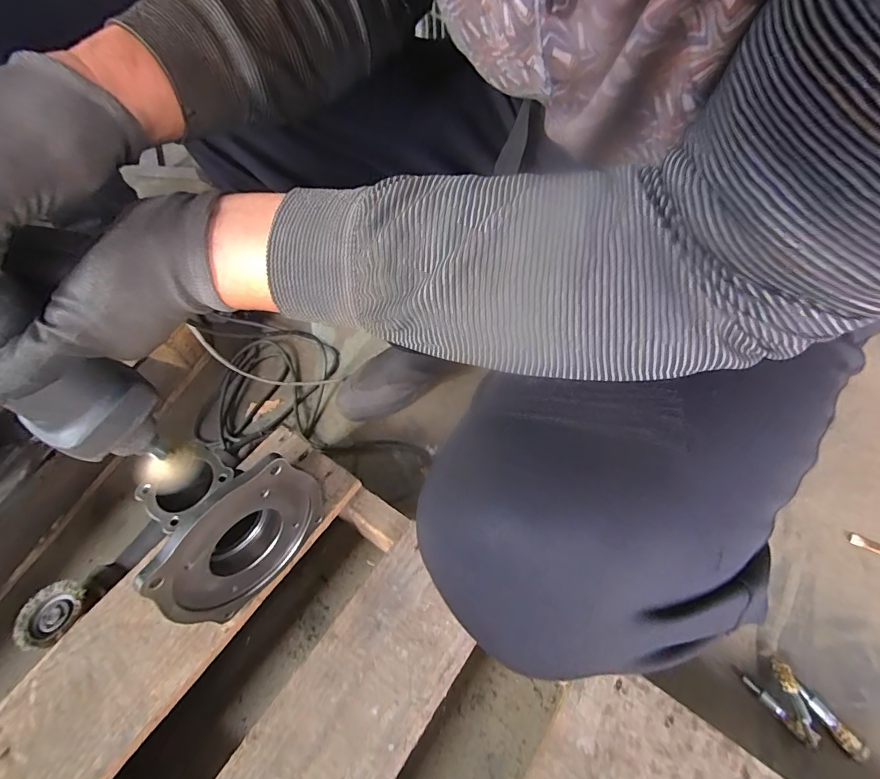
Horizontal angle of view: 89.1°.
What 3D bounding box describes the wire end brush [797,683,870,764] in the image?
[{"bbox_3d":[0.378,0.321,0.433,0.017,0.014,0.065,-26,55,-14],"label":"wire end brush"}]

